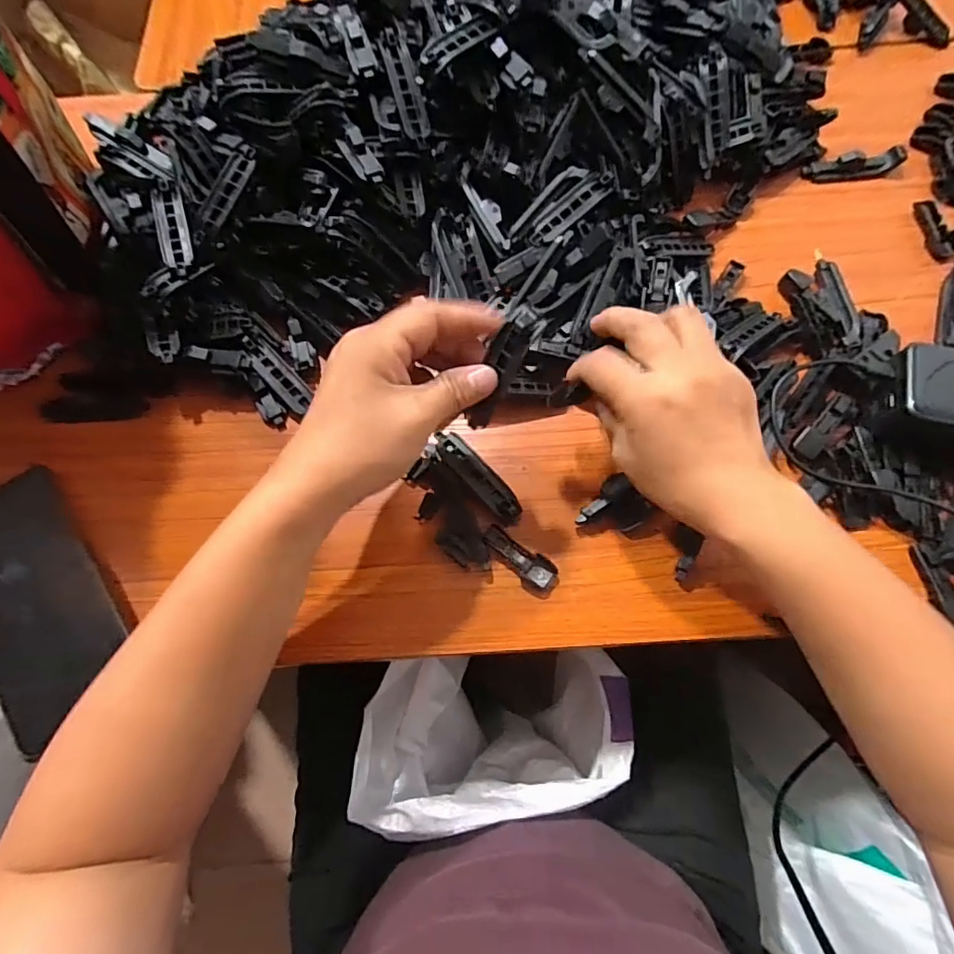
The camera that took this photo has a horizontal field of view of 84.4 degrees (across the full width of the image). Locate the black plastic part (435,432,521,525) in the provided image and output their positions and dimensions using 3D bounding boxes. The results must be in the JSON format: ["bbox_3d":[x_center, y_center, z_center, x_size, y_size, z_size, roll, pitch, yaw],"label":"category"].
[{"bbox_3d":[0.001,0.001,0.340,0.020,0.013,0.072,-43,75,-12],"label":"black plastic part"}]

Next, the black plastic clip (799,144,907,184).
[{"bbox_3d":[0.302,-0.250,0.421,0.077,0.017,0.019,-5,71,0],"label":"black plastic clip"}]

